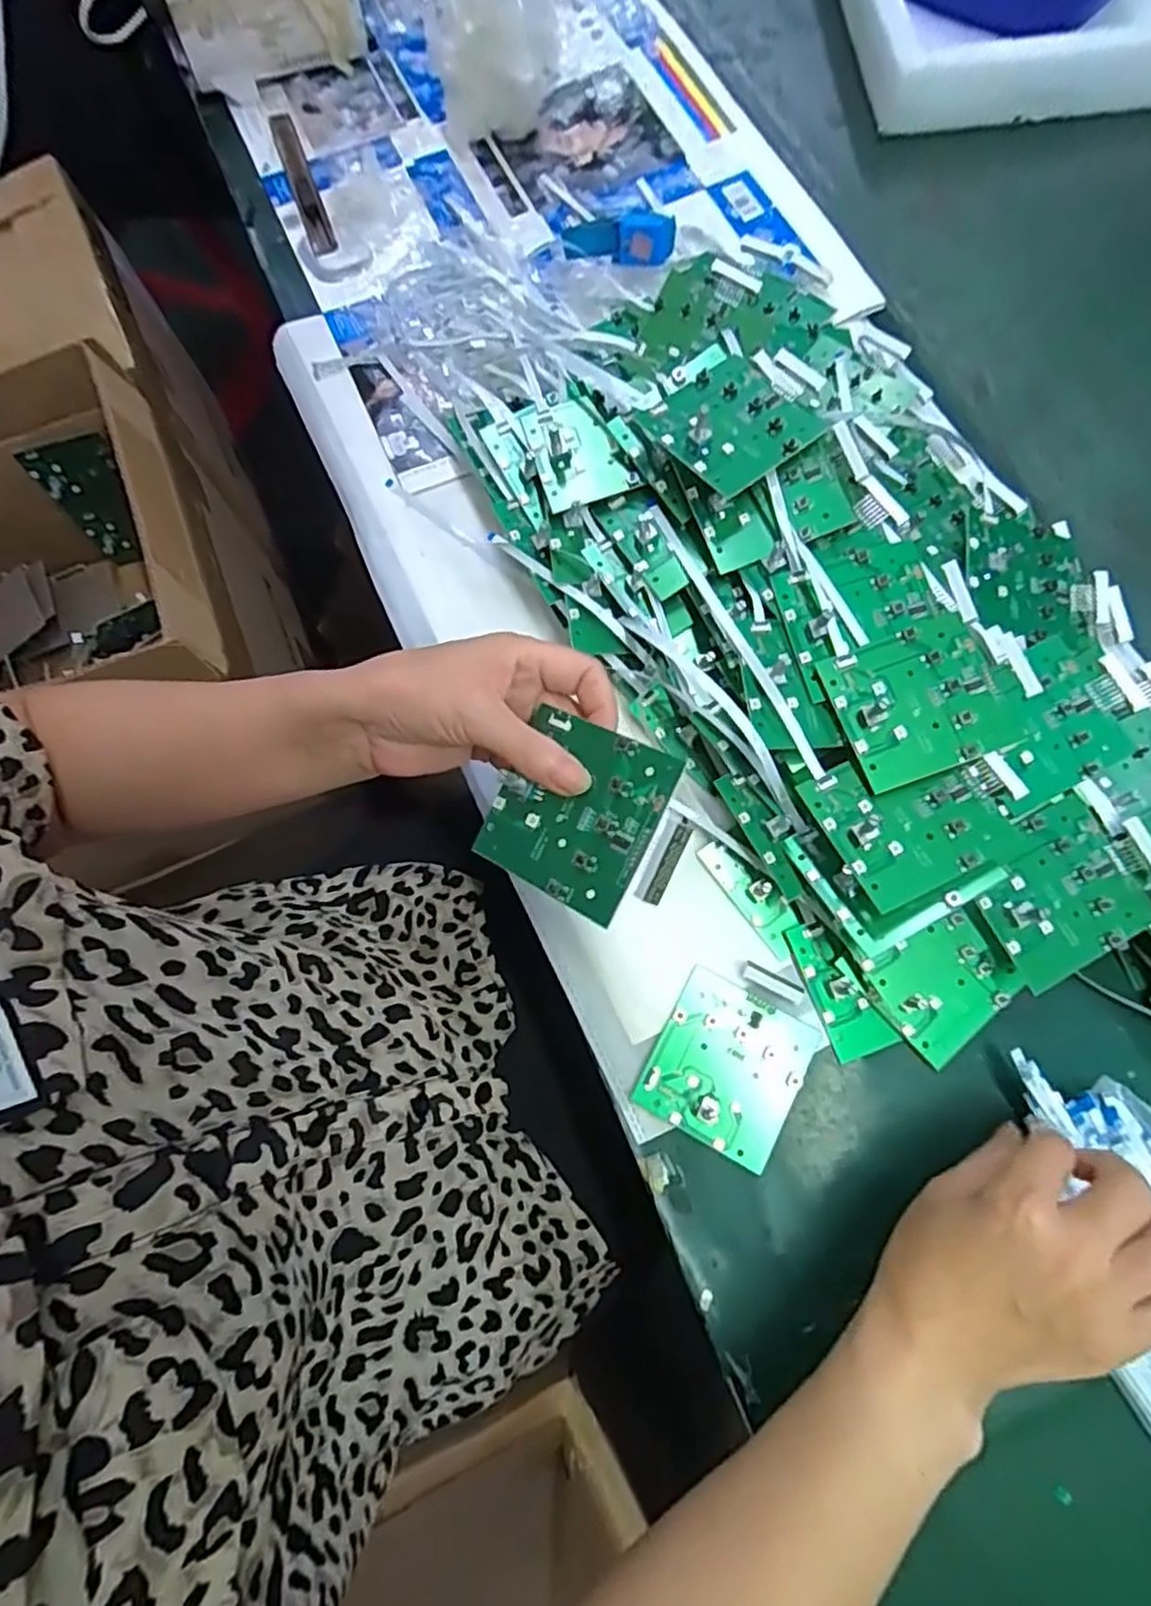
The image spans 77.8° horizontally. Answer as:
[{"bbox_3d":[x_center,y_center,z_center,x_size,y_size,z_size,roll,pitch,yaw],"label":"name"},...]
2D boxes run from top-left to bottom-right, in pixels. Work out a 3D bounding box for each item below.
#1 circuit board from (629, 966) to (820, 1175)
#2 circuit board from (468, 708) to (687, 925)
[{"bbox_3d":[0.080,0.140,0.378,0.073,0.006,0.077,27,77,9],"label":"circuit board"},{"bbox_3d":[-0.001,0.003,0.307,0.077,0.006,0.074,26,92,31],"label":"circuit board"}]

